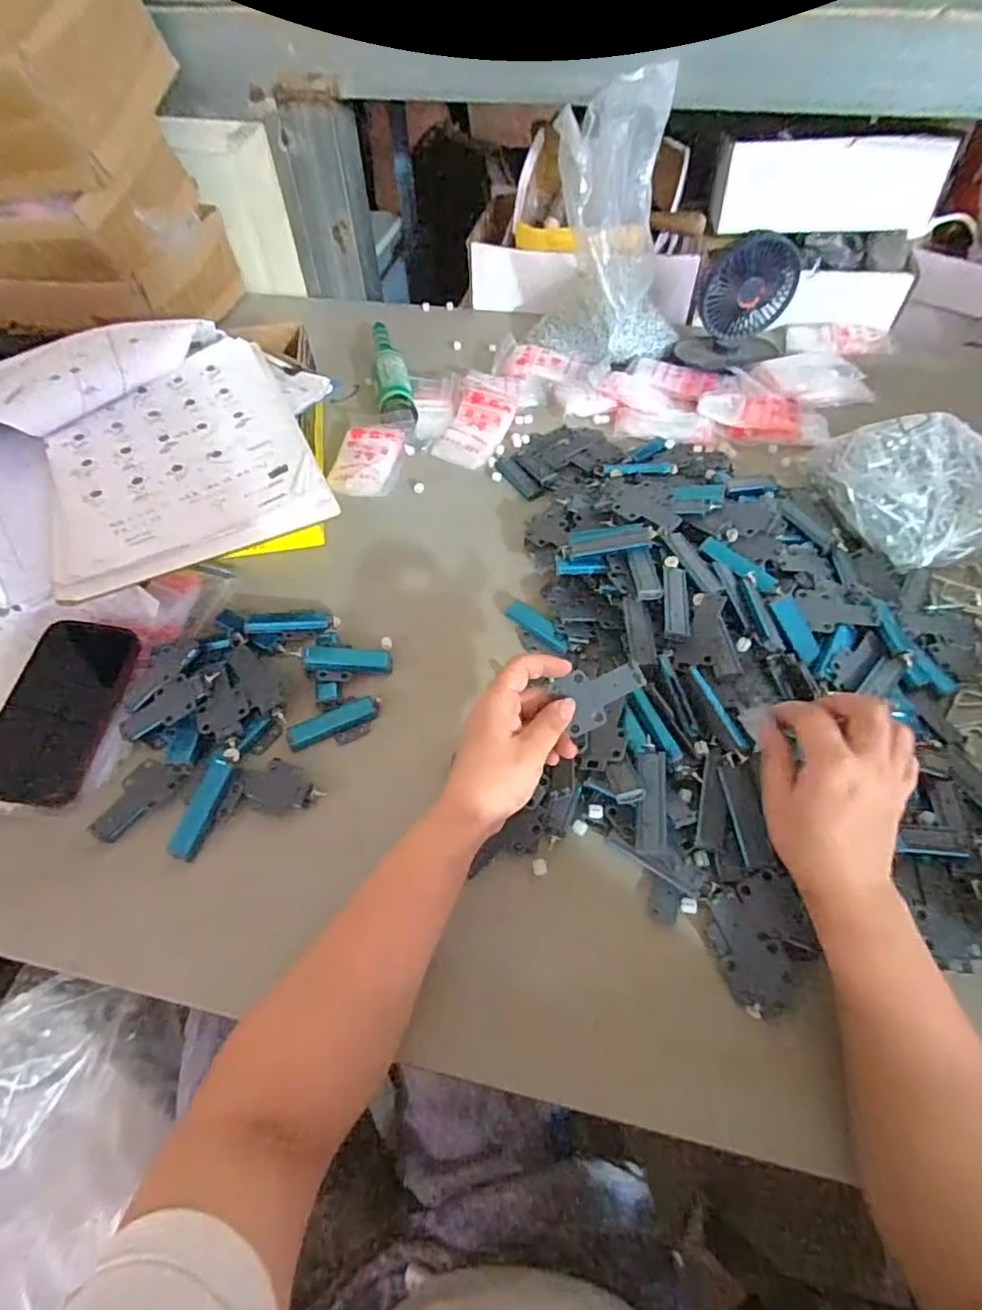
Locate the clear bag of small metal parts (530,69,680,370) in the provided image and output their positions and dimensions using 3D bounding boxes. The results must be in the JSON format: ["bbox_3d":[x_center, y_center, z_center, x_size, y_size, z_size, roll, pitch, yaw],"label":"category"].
[{"bbox_3d":[0.163,-0.538,0.748,0.147,0.272,0.161,-35,61,-21],"label":"clear bag of small metal parts"}]

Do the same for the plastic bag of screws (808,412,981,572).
[{"bbox_3d":[0.452,-0.171,0.588,0.223,0.088,0.142,25,59,17],"label":"plastic bag of screws"}]

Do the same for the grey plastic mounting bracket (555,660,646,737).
[{"bbox_3d":[0.077,0.025,0.426,0.063,0.009,0.040,-43,85,13],"label":"grey plastic mounting bracket"}]

